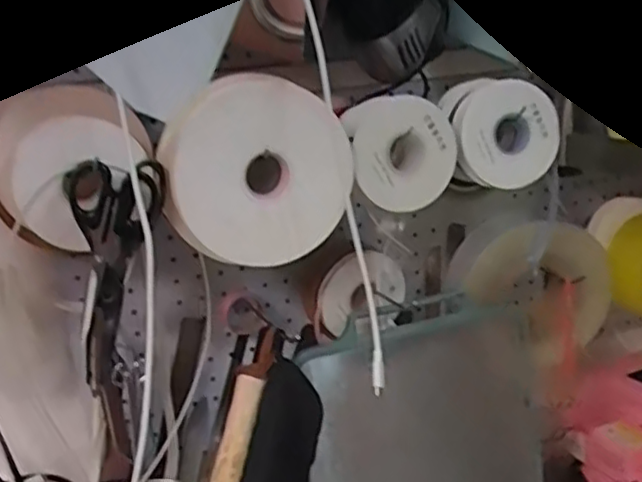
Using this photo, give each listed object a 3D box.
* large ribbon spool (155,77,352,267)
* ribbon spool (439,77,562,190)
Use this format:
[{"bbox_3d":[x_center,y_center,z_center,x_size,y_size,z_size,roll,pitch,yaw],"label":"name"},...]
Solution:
[{"bbox_3d":[-0.053,-0.057,0.566,0.149,0.142,0.049,-11,17,-21],"label":"large ribbon spool"},{"bbox_3d":[0.170,-0.106,0.670,0.107,0.101,0.063,-2,12,-19],"label":"ribbon spool"}]

